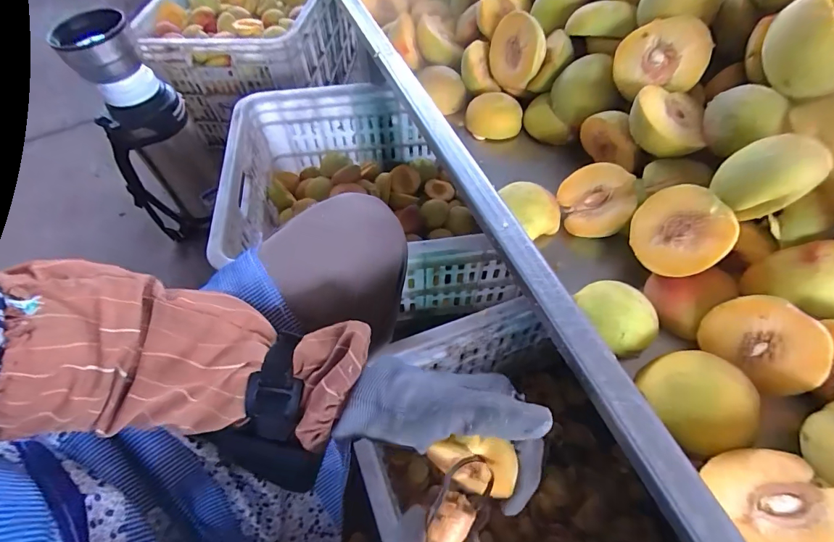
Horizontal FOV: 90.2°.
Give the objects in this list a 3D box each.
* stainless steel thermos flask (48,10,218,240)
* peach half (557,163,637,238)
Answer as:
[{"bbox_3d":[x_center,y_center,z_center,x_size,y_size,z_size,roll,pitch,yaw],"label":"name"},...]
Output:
[{"bbox_3d":[-0.454,-0.218,0.711,0.148,0.366,0.092,-31,60,-18],"label":"stainless steel thermos flask"},{"bbox_3d":[0.149,-0.057,0.341,0.055,0.029,0.056,-22,79,31],"label":"peach half"}]

